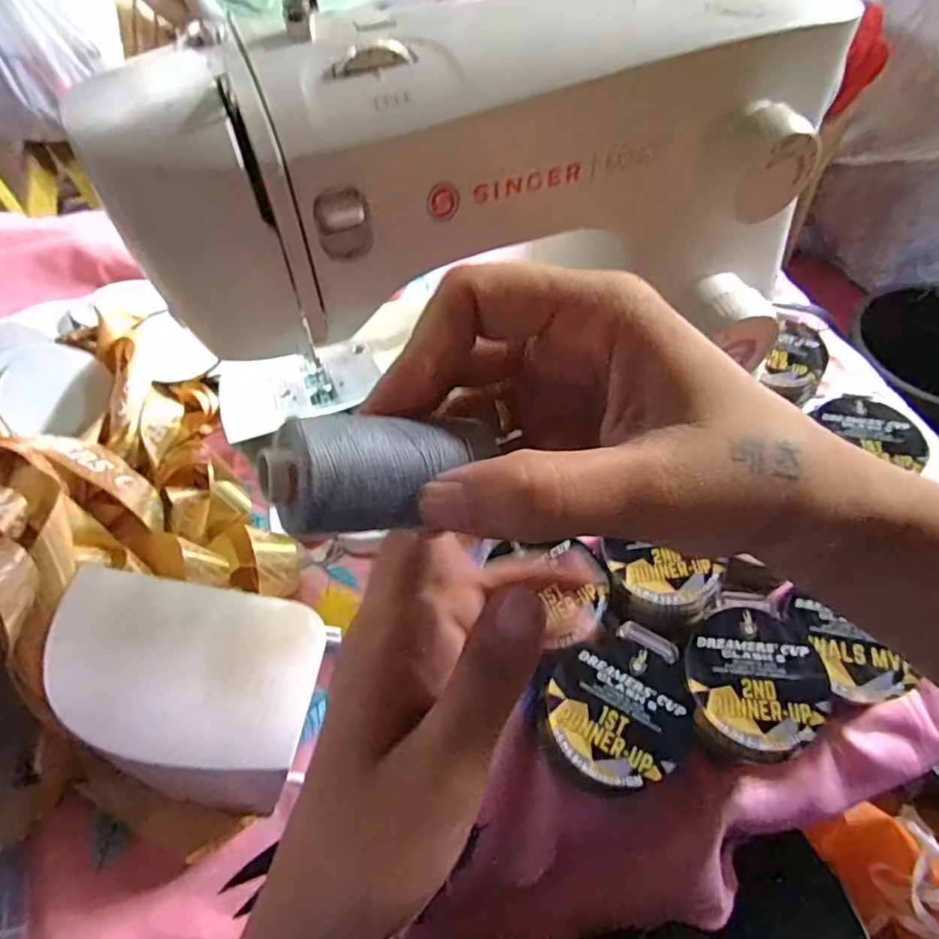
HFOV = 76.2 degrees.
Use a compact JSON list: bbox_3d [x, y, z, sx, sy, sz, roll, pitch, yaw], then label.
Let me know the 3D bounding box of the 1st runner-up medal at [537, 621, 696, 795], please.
[{"bbox_3d":[0.079,0.127,0.321,0.082,0.005,0.075,0,59,0],"label":"1st runner-up medal"}]

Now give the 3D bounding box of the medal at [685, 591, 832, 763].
[{"bbox_3d":[0.157,0.111,0.330,0.072,0.008,0.085,4,59,2],"label":"medal"}]

